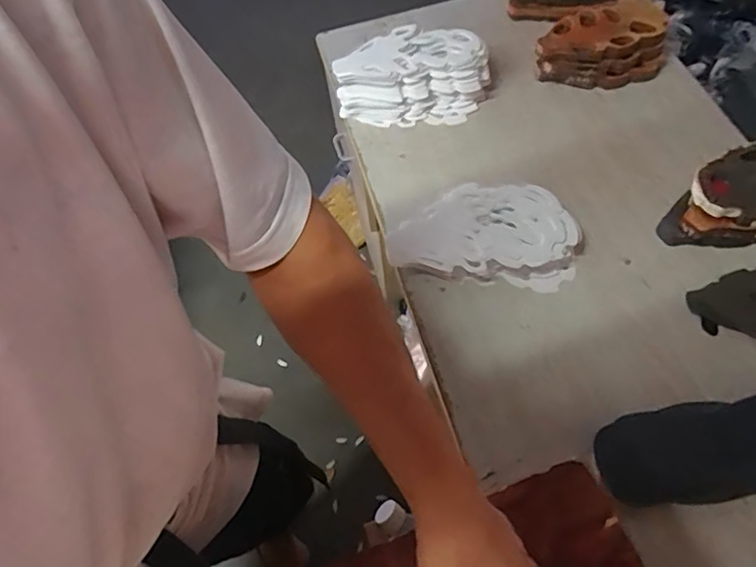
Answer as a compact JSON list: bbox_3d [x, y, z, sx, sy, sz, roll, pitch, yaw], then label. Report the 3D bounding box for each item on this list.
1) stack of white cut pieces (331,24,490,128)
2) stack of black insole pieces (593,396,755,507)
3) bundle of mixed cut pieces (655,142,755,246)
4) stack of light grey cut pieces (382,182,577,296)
[{"bbox_3d":[0.056,-0.340,0.909,0.240,0.101,0.116,5,59,6],"label":"stack of white cut pieces"},{"bbox_3d":[0.411,0.180,0.608,0.325,0.034,0.110,-3,58,1],"label":"stack of black insole pieces"},{"bbox_3d":[0.488,-0.118,0.752,0.205,0.076,0.124,-5,58,0],"label":"bundle of mixed cut pieces"},{"bbox_3d":[0.140,-0.066,0.762,0.243,0.065,0.134,0,59,3],"label":"stack of light grey cut pieces"}]

